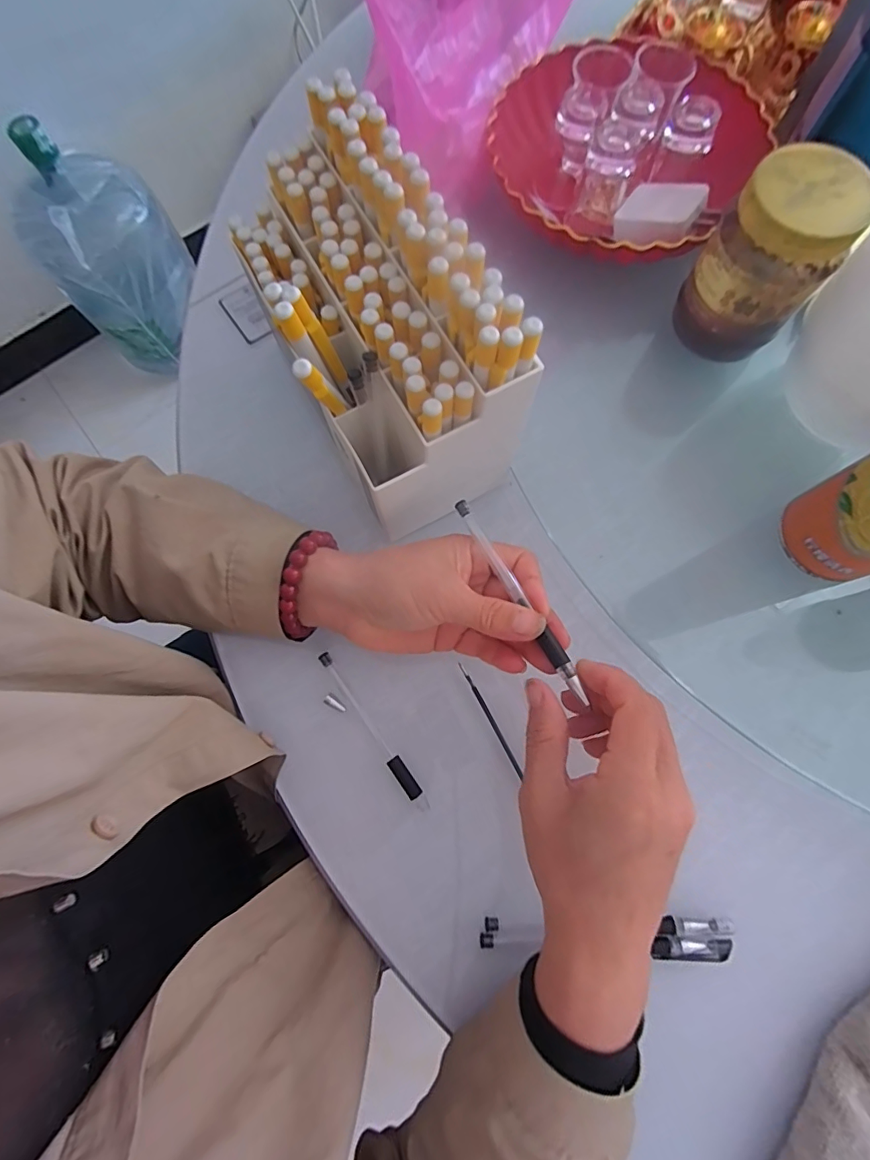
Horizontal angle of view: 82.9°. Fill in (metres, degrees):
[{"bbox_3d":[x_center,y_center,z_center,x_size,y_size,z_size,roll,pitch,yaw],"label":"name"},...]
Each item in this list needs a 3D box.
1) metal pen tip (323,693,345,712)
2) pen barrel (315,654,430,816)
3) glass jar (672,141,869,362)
[{"bbox_3d":[-0.066,0.083,0.329,0.015,0.005,0.007,29,77,8],"label":"metal pen tip"},{"bbox_3d":[-0.041,0.098,0.324,0.010,0.007,0.118,-36,78,-8],"label":"pen barrel"},{"bbox_3d":[0.215,-0.206,0.327,0.072,0.103,0.070,37,79,9],"label":"glass jar"}]

